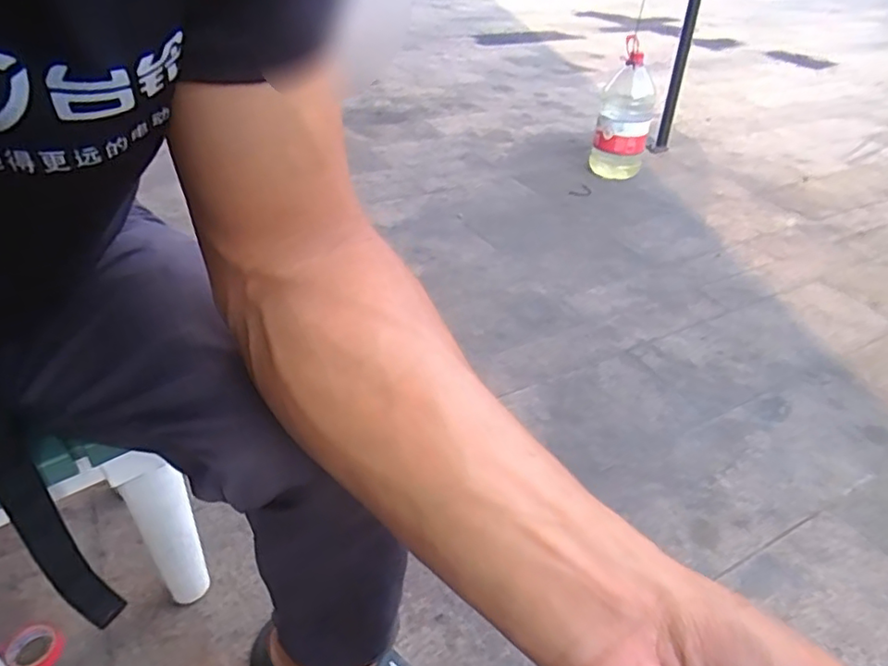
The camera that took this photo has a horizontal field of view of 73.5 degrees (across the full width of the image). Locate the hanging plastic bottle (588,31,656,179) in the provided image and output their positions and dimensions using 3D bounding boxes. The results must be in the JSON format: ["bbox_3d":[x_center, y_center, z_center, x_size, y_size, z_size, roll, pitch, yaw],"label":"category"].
[{"bbox_3d":[0.522,-0.612,1.715,0.157,0.331,0.195,14,38,11],"label":"hanging plastic bottle"}]

